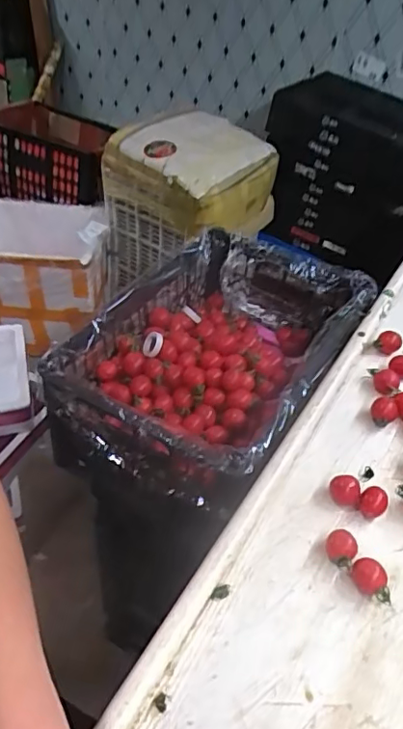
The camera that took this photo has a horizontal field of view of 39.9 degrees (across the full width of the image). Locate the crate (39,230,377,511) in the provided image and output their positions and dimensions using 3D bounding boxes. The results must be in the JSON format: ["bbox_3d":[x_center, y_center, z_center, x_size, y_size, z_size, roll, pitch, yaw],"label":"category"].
[{"bbox_3d":[0.020,0.000,0.792,0.287,0.171,0.418,24,45,19],"label":"crate"}]

